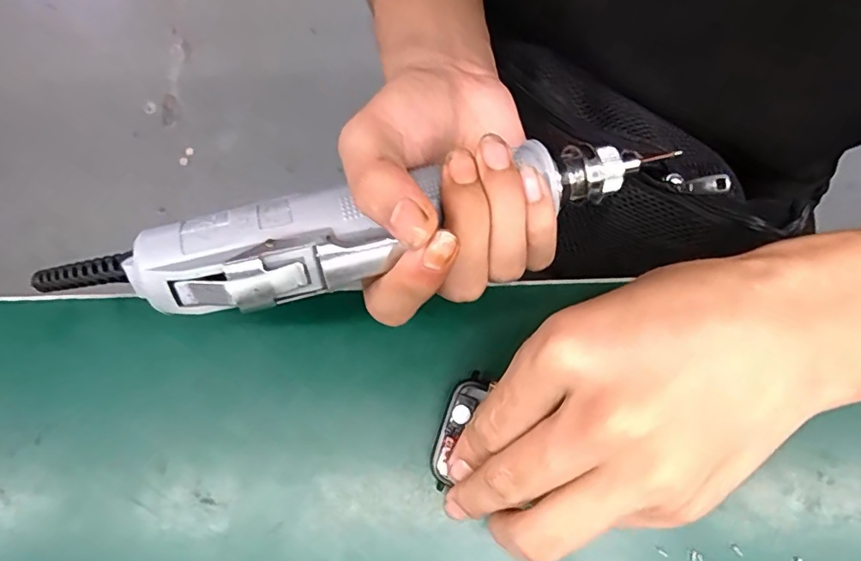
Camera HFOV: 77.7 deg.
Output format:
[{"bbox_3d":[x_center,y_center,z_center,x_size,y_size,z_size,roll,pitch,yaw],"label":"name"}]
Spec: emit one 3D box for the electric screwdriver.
[{"bbox_3d":[-0.025,-0.018,0.203,0.234,0.033,0.039,-14,71,-10],"label":"electric screwdriver"}]

